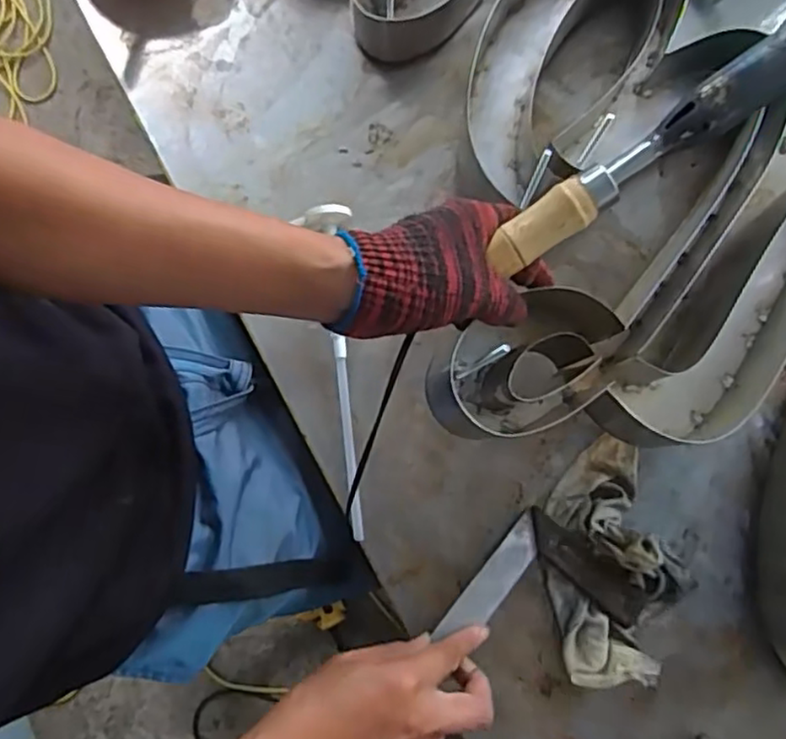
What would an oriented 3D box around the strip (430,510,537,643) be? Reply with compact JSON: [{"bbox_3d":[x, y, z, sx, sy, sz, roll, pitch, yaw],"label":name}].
[{"bbox_3d":[0.077,0.161,0.505,0.026,0.007,0.113,43,67,8],"label":"strip"}]

